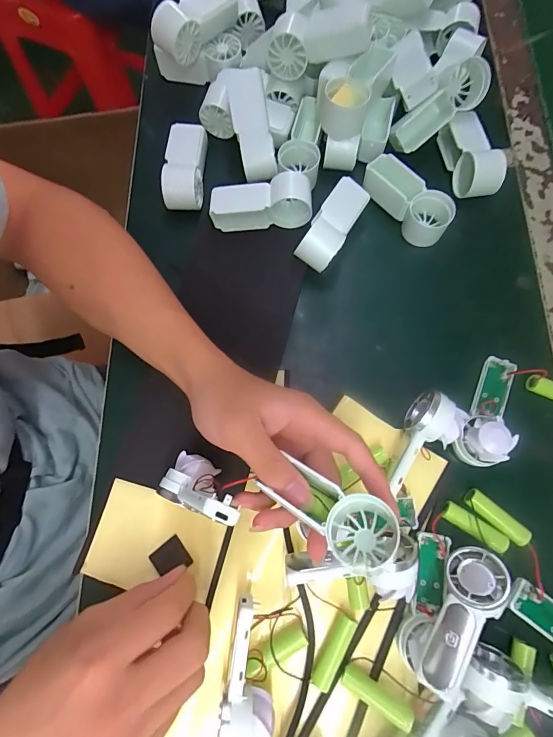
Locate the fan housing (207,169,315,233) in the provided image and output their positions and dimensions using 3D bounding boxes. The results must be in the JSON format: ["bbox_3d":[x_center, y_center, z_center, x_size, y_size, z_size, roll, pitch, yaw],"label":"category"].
[{"bbox_3d":[-0.015,-0.156,0.354,0.093,0.045,0.035,-3,76,-1],"label":"fan housing"}]

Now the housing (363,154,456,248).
[{"bbox_3d":[0.124,-0.160,0.360,0.095,0.039,0.041,40,79,10],"label":"housing"}]

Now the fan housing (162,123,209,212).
[{"bbox_3d":[-0.090,-0.203,0.377,0.039,0.038,0.091,4,75,2],"label":"fan housing"}]

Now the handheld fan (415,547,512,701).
[{"bbox_3d":[0.125,0.170,0.252,0.038,0.025,0.093,20,54,40],"label":"handheld fan"}]

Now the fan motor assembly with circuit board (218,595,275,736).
[{"bbox_3d":[-0.017,0.207,0.256,0.034,0.031,0.092,6,76,1],"label":"fan motor assembly with circuit board"}]

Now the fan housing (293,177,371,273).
[{"bbox_3d":[0.055,-0.133,0.350,0.033,0.040,0.090,32,79,7],"label":"fan housing"}]

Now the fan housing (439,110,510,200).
[{"bbox_3d":[0.191,-0.207,0.370,0.046,0.039,0.076,-9,75,-2],"label":"fan housing"}]

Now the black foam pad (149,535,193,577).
[{"bbox_3d":[-0.083,0.149,0.290,0.024,0.006,0.024,-36,76,-10],"label":"black foam pad"}]

